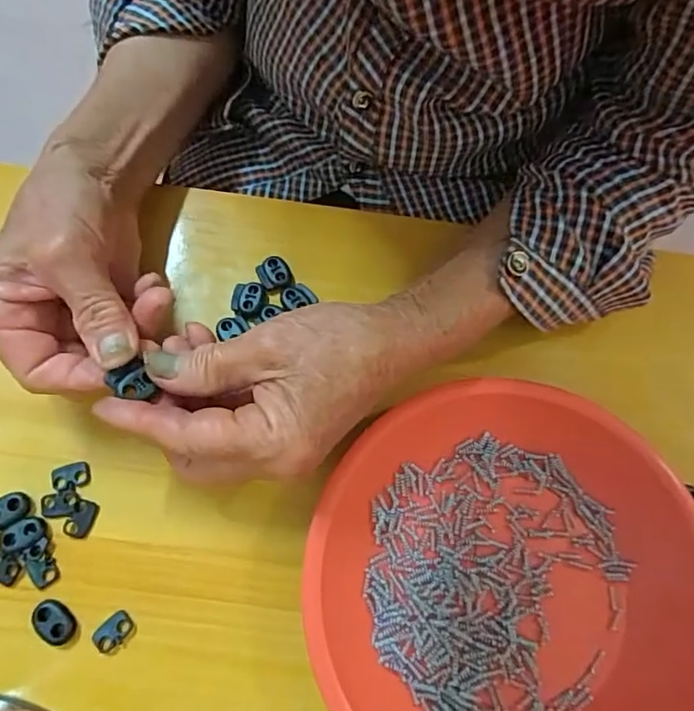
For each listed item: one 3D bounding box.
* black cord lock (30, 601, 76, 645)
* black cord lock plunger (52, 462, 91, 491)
[{"bbox_3d":[-0.139,0.127,0.254,0.023,0.006,0.016,29,73,10],"label":"black cord lock"},{"bbox_3d":[-0.144,0.062,0.278,0.018,0.004,0.013,-9,70,-3],"label":"black cord lock plunger"}]

